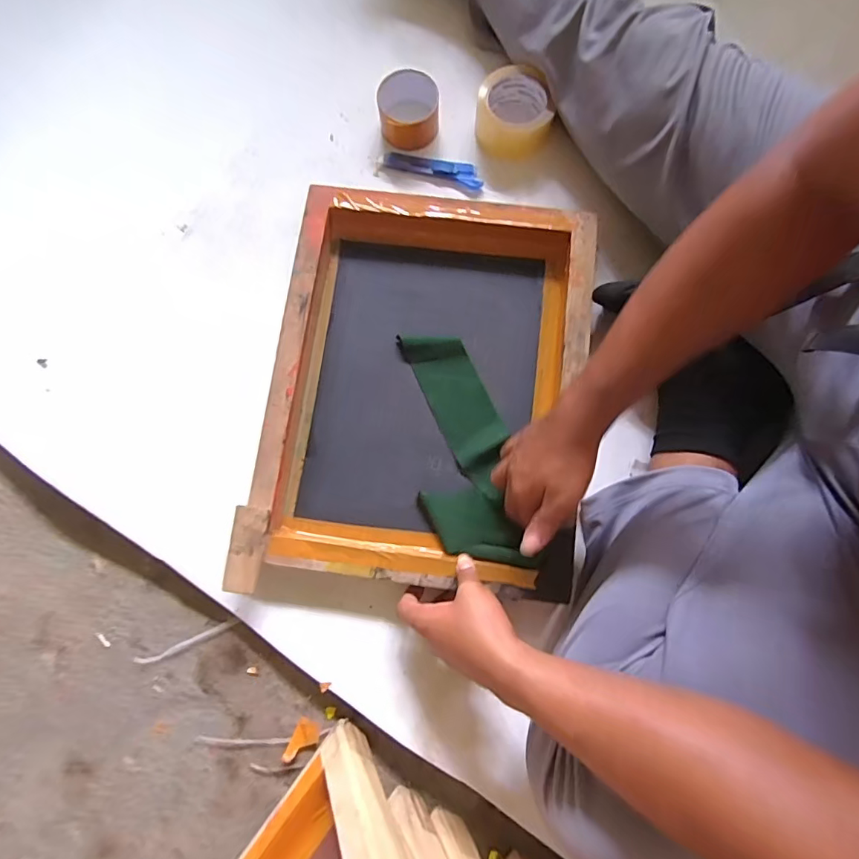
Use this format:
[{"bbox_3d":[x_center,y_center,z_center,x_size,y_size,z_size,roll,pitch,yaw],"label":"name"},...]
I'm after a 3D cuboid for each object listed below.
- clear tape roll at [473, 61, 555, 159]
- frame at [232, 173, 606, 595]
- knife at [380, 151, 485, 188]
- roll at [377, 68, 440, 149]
[{"bbox_3d":[0.111,-0.421,0.634,0.098,0.050,0.101,0,76,0],"label":"clear tape roll"},{"bbox_3d":[-0.003,-0.051,0.560,0.354,0.069,0.447,8,76,2],"label":"frame"},{"bbox_3d":[0.003,-0.354,0.647,0.138,0.016,0.027,12,77,3],"label":"knife"},{"bbox_3d":[-0.027,-0.431,0.645,0.082,0.052,0.072,-6,76,-1],"label":"roll"}]

